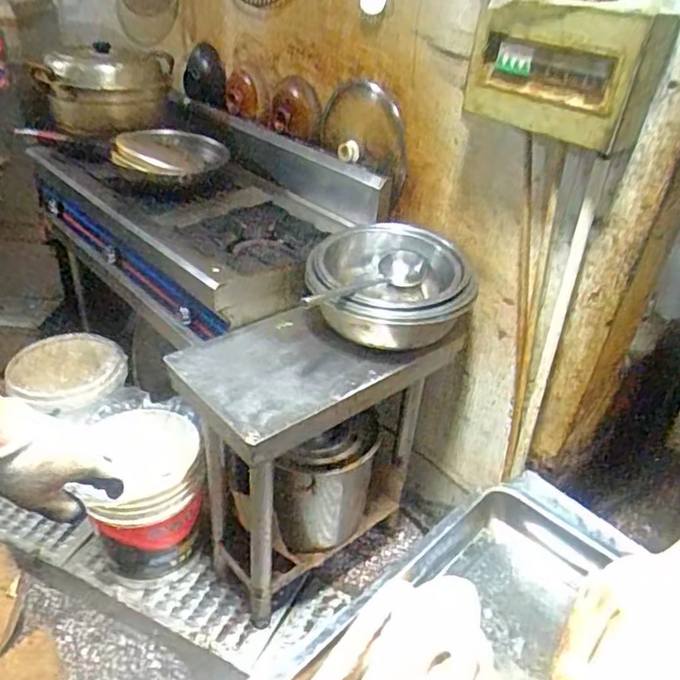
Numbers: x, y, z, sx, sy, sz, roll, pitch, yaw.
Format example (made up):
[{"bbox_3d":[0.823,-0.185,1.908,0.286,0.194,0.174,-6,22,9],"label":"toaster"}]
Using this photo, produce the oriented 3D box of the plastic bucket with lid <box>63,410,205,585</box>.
[{"bbox_3d":[-0.470,0.396,1.502,0.247,0.359,0.289,-6,34,-17],"label":"plastic bucket with lid"}]

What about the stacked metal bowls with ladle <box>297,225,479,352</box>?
[{"bbox_3d":[0.100,-0.116,1.309,0.341,0.139,0.353,4,33,-2],"label":"stacked metal bowls with ladle"}]

